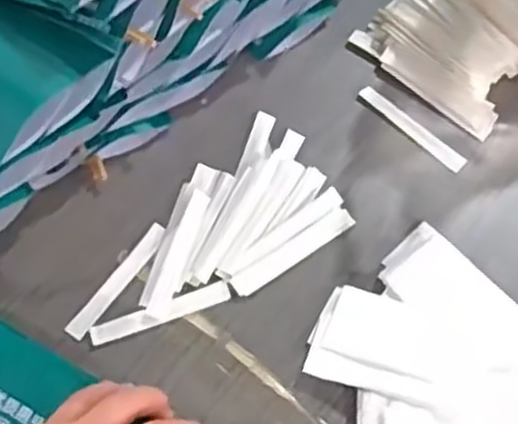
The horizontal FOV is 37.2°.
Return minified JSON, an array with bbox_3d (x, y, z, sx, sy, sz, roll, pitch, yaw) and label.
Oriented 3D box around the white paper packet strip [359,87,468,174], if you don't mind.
[{"bbox_3d":[0.110,-0.060,0.555,0.090,0.004,0.013,40,72,15],"label":"white paper packet strip"}]

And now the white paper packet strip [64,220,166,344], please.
[{"bbox_3d":[-0.092,0.045,0.504,0.013,0.004,0.090,34,70,13],"label":"white paper packet strip"}]

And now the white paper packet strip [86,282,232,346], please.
[{"bbox_3d":[-0.063,0.065,0.495,0.091,0.004,0.013,-18,68,-8],"label":"white paper packet strip"}]

